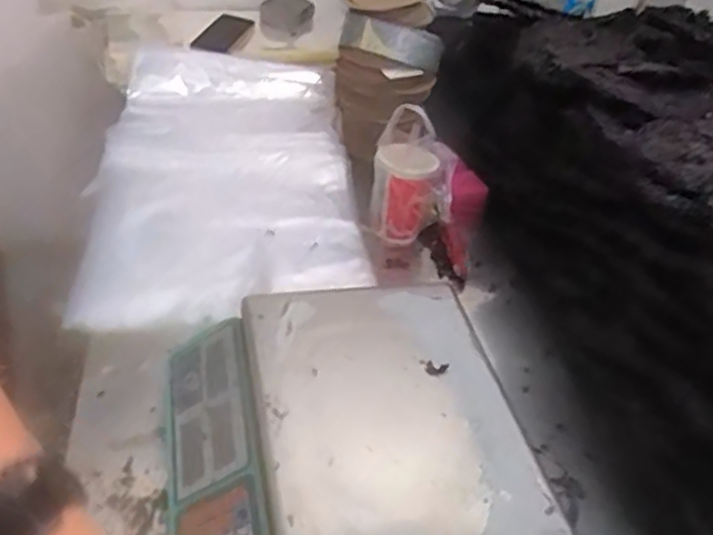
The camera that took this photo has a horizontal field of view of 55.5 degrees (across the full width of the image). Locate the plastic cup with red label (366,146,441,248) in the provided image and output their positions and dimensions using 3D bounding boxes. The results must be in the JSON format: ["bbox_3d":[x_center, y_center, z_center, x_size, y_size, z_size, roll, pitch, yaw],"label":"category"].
[{"bbox_3d":[0.067,-0.108,0.956,0.092,0.124,0.096,4,38,-3],"label":"plastic cup with red label"}]

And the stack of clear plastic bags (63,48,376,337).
[{"bbox_3d":[-0.206,-0.165,1.067,0.378,0.053,0.705,-1,39,-9],"label":"stack of clear plastic bags"}]

